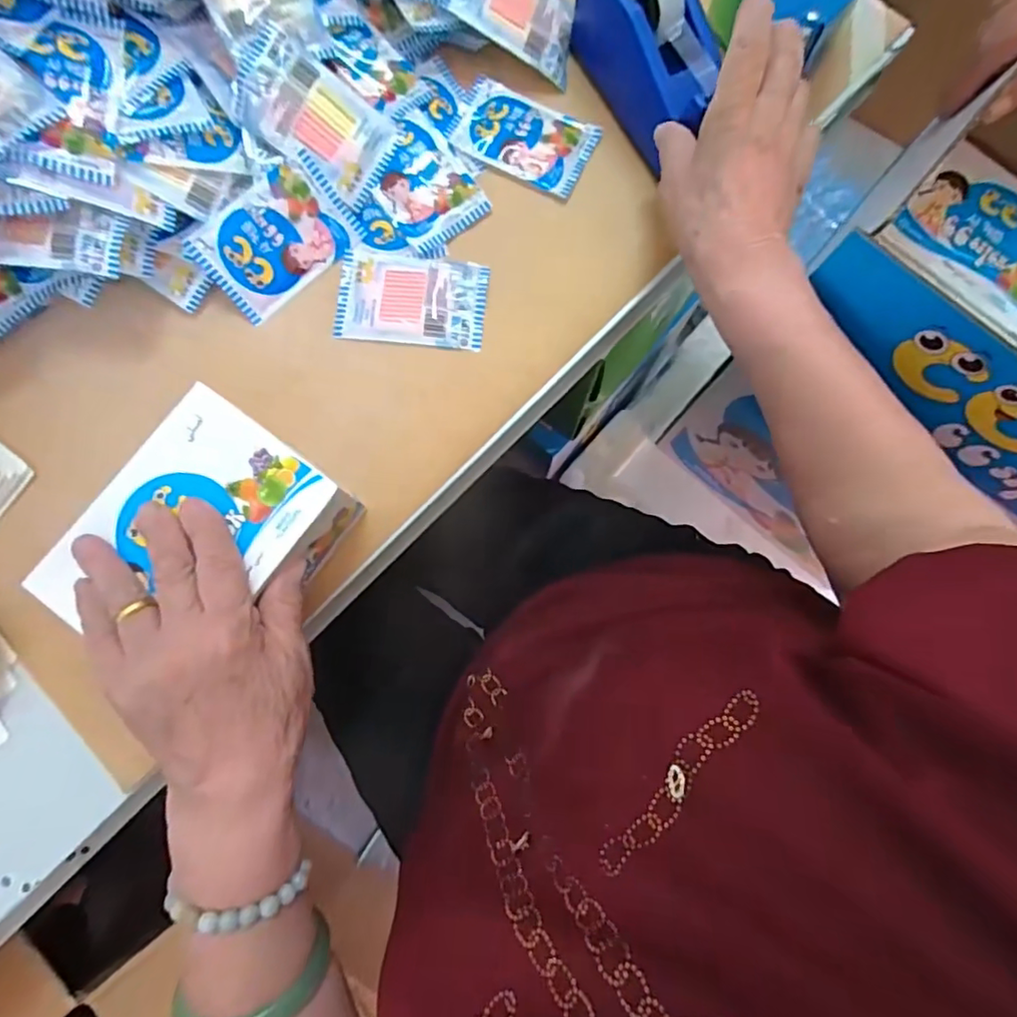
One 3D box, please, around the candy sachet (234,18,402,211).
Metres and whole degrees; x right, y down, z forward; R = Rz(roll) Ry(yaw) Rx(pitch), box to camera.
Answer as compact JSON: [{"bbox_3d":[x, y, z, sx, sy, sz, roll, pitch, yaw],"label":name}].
[{"bbox_3d":[-0.131,-0.266,0.385,0.101,0.006,0.065,31,85,-24],"label":"candy sachet"}]

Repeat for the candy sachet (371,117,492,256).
[{"bbox_3d":[-0.061,-0.232,0.407,0.065,0.013,0.080,-40,82,-6],"label":"candy sachet"}]

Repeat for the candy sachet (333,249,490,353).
[{"bbox_3d":[-0.069,-0.148,0.406,0.104,0.011,0.068,7,80,1],"label":"candy sachet"}]

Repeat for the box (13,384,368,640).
[{"bbox_3d":[-0.173,0.017,0.328,0.104,0.054,0.137,37,82,6],"label":"box"}]

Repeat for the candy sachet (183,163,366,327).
[{"bbox_3d":[-0.162,-0.187,0.395,0.101,0.010,0.068,-45,117,-5],"label":"candy sachet"}]

